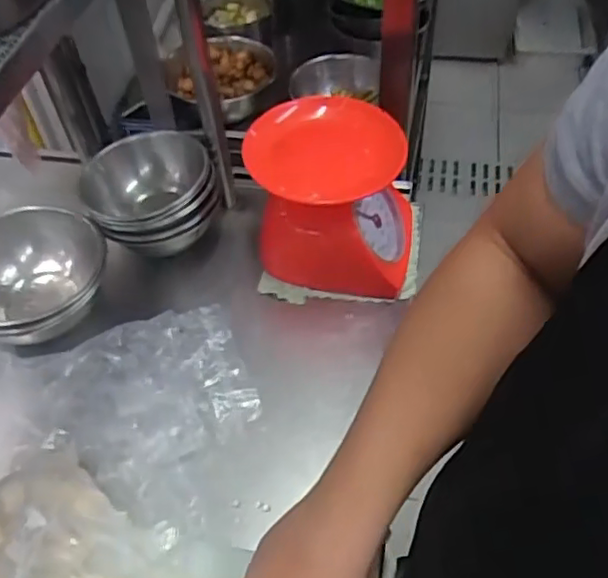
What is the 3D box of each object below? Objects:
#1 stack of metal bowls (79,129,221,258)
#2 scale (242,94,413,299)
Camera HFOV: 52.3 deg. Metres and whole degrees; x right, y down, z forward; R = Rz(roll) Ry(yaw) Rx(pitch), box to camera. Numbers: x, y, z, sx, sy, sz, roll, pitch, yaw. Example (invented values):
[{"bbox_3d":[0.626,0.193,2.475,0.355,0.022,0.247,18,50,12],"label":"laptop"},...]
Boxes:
[{"bbox_3d":[-0.178,-0.102,0.748,0.148,0.098,0.152,-9,52,-3],"label":"stack of metal bowls"},{"bbox_3d":[0.039,-0.100,0.692,0.175,0.177,0.156,8,53,10],"label":"scale"}]

